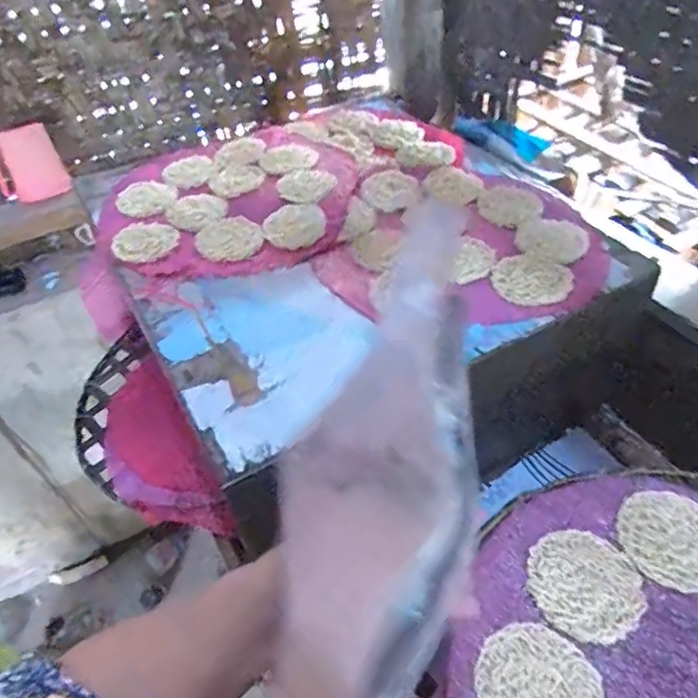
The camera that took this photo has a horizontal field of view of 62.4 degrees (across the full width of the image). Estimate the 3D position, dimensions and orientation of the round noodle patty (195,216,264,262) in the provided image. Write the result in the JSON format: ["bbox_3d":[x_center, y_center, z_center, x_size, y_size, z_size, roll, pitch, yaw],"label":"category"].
[{"bbox_3d":[-0.147,-0.135,0.706,0.077,0.008,0.073,0,59,-1],"label":"round noodle patty"}]

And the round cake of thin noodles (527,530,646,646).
[{"bbox_3d":[0.174,0.172,0.424,0.077,0.006,0.078,-3,45,3],"label":"round cake of thin noodles"}]

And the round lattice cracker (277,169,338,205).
[{"bbox_3d":[-0.057,-0.221,0.777,0.074,0.008,0.084,19,50,23],"label":"round lattice cracker"}]

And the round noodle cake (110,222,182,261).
[{"bbox_3d":[-0.248,-0.133,0.703,0.073,0.013,0.074,-3,45,3],"label":"round noodle cake"}]

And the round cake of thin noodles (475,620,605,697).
[{"bbox_3d":[0.124,0.221,0.377,0.077,0.009,0.076,-3,45,3],"label":"round cake of thin noodles"}]

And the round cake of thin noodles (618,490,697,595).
[{"bbox_3d":[0.250,0.145,0.445,0.076,0.004,0.078,-3,45,3],"label":"round cake of thin noodles"}]

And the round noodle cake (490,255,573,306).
[{"bbox_3d":[0.198,-0.078,0.624,0.081,0.004,0.080,-3,45,3],"label":"round noodle cake"}]

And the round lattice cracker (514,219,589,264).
[{"bbox_3d":[0.238,-0.129,0.674,0.078,0.004,0.087,18,50,23],"label":"round lattice cracker"}]

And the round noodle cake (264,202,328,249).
[{"bbox_3d":[-0.067,-0.155,0.719,0.074,0.006,0.071,-2,60,4],"label":"round noodle cake"}]

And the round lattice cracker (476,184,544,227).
[{"bbox_3d":[0.201,-0.183,0.729,0.078,0.007,0.079,30,55,31],"label":"round lattice cracker"}]

